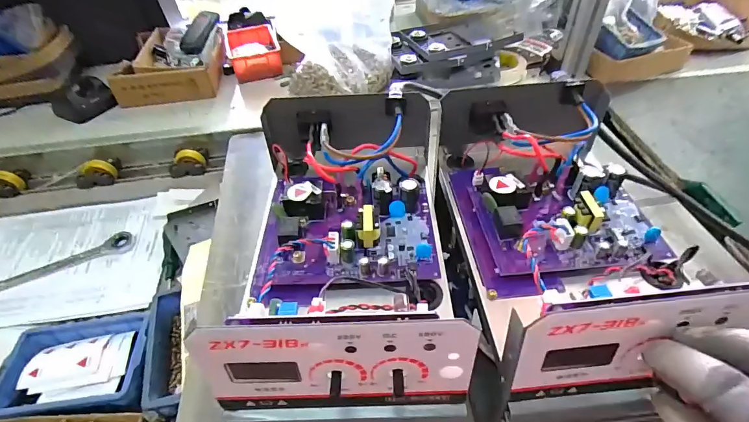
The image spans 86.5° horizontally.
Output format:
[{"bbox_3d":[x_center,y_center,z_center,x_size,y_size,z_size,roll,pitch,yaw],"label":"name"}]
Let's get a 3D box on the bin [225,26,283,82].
[{"bbox_3d":[-0.244,-0.323,0.808,0.101,0.051,0.158,-15,47,-10],"label":"bin"}]

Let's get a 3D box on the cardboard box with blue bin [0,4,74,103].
[{"bbox_3d":[-0.676,-0.280,0.726,0.199,0.128,0.139,-15,45,-9],"label":"cardboard box with blue bin"}]

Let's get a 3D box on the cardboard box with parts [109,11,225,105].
[{"bbox_3d":[-0.392,-0.302,0.789,0.180,0.071,0.221,-7,46,-3],"label":"cardboard box with parts"}]

